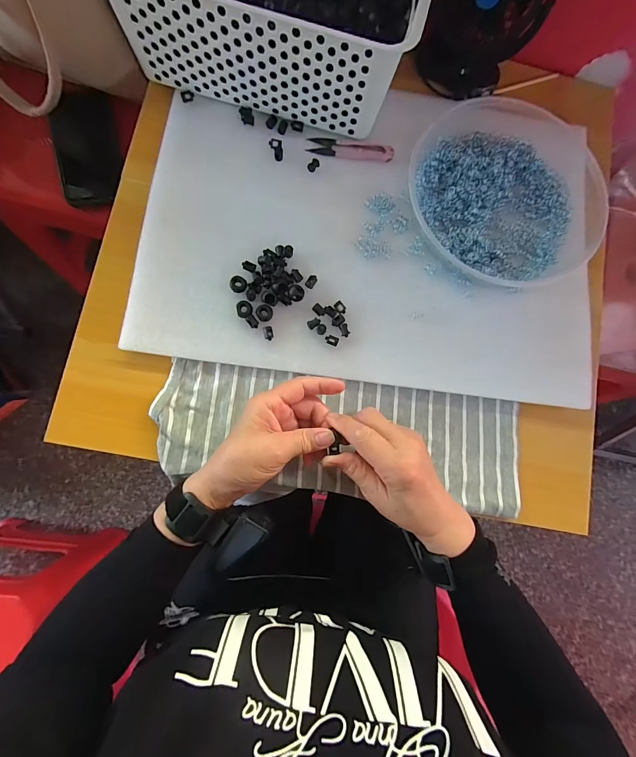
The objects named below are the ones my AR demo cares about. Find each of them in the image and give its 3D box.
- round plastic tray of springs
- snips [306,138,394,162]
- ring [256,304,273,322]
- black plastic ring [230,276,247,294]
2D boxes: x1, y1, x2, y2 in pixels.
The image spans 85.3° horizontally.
[{"bbox_3d":[0.233,-0.216,0.402,0.241,0.034,0.216,-1,82,-8],"label":"round plastic tray of springs"},{"bbox_3d":[0.040,-0.273,0.411,0.099,0.008,0.025,3,83,-5],"label":"snips"},{"bbox_3d":[-0.057,-0.069,0.364,0.017,0.004,0.018,1,83,-6],"label":"ring"},{"bbox_3d":[-0.084,-0.099,0.366,0.018,0.005,0.017,1,83,-6],"label":"black plastic ring"}]

